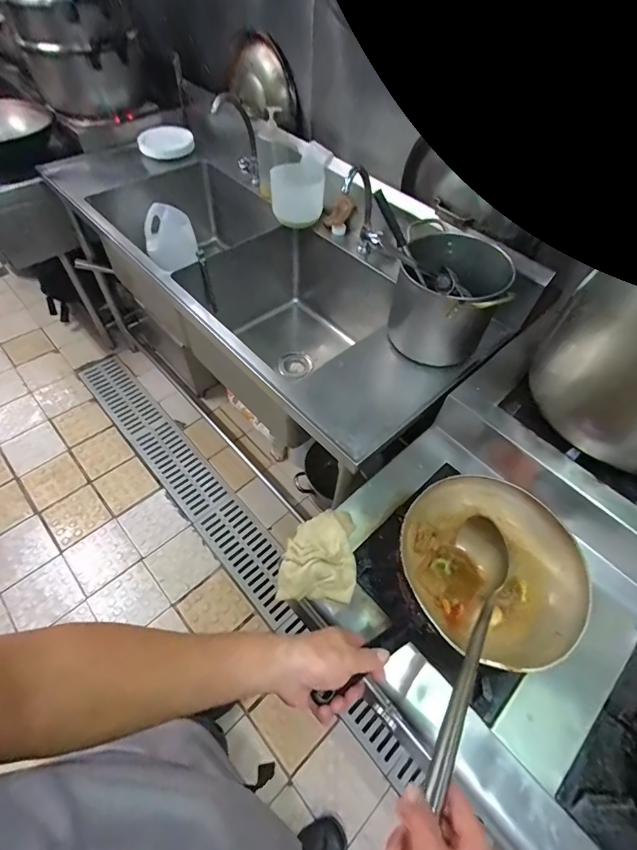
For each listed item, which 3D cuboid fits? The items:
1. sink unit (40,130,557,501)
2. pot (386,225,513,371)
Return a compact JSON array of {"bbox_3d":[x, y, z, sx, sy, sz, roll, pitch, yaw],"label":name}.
[{"bbox_3d":[-0.190,-0.343,1.489,0.655,0.856,1.485,-35,64,-25],"label":"sink unit"},{"bbox_3d":[0.271,-0.280,0.895,0.197,0.207,0.240,7,54,1],"label":"pot"}]

